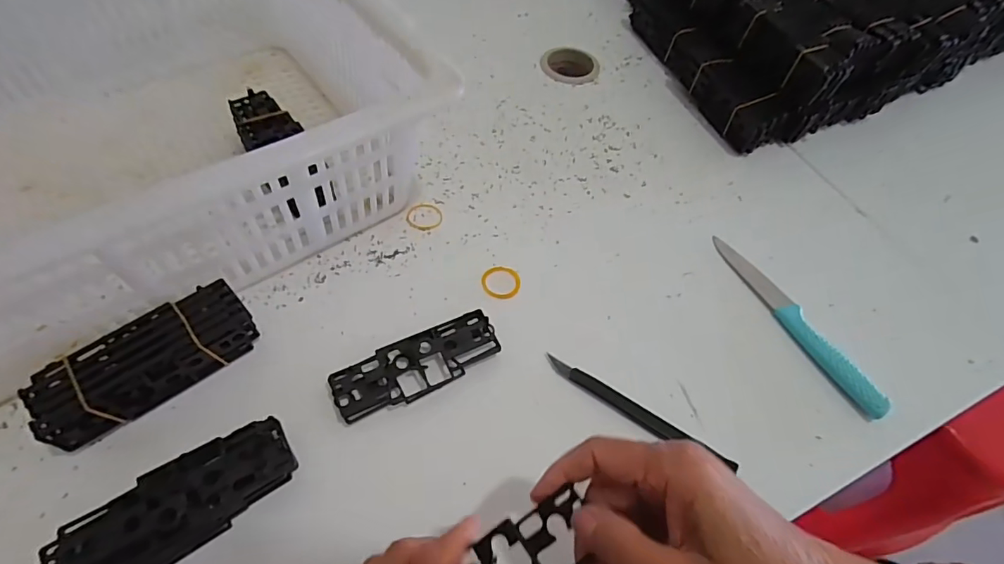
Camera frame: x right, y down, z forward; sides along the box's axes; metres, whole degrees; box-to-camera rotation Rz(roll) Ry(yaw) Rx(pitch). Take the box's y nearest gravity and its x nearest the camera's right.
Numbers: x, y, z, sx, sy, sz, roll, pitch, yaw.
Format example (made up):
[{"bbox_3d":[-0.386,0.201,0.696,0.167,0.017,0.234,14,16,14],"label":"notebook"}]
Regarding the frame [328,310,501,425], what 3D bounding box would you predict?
[{"bbox_3d":[-0.061,0.061,0.366,0.120,0.018,0.043,-23,61,-18],"label":"frame"}]

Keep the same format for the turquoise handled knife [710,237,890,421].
[{"bbox_3d":[0.239,0.027,0.404,0.024,0.017,0.178,-19,60,-16],"label":"turquoise handled knife"}]

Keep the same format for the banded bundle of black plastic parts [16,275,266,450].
[{"bbox_3d":[-0.236,0.053,0.336,0.127,0.044,0.045,-33,65,-23],"label":"banded bundle of black plastic parts"}]

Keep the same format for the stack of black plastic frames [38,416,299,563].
[{"bbox_3d":[-0.188,0.135,0.295,0.129,0.036,0.049,-29,63,-21],"label":"stack of black plastic frames"}]

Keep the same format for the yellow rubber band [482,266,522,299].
[{"bbox_3d":[-0.001,-0.001,0.413,0.032,0.004,0.032,2,57,-3],"label":"yellow rubber band"}]

